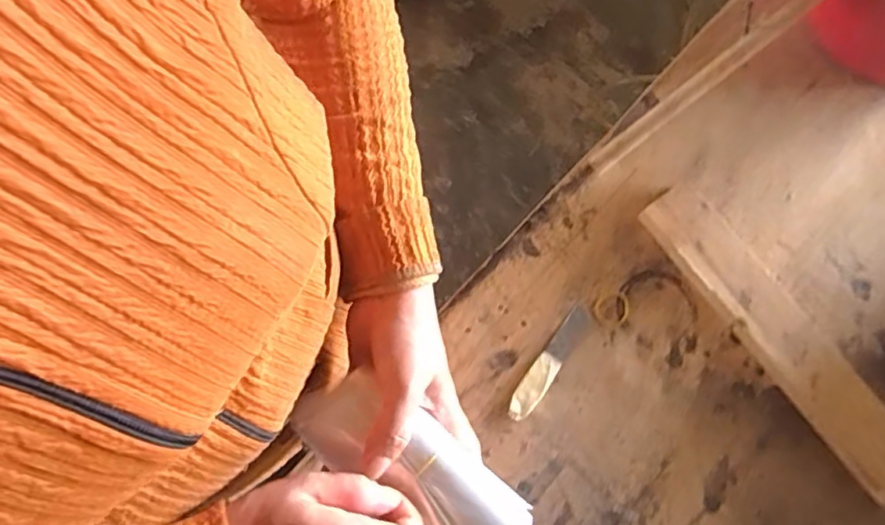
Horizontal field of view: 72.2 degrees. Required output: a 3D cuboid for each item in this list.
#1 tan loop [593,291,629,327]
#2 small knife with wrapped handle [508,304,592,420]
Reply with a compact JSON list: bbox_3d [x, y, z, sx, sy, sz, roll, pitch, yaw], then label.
[{"bbox_3d":[0.144,0.039,0.515,0.029,0.004,0.032,37,78,8],"label":"tan loop"},{"bbox_3d":[0.089,0.083,0.502,0.021,0.006,0.106,34,78,8],"label":"small knife with wrapped handle"}]

